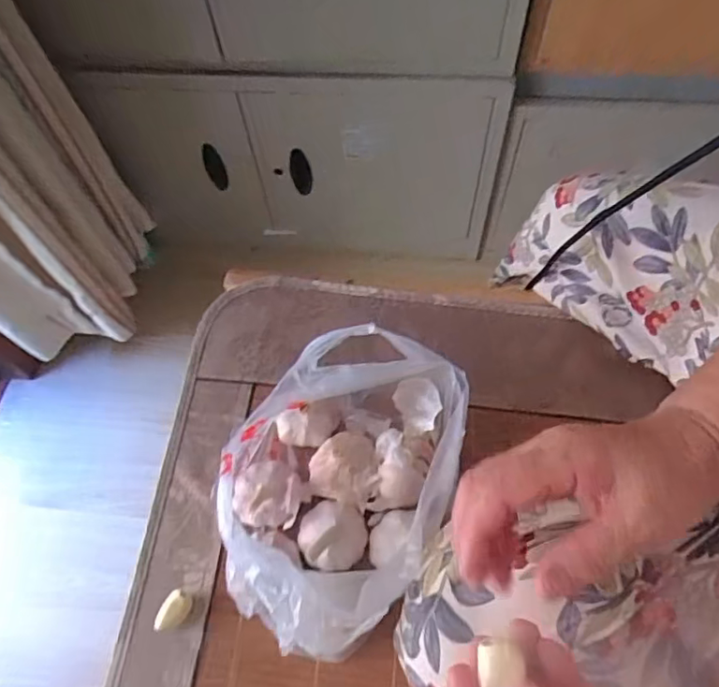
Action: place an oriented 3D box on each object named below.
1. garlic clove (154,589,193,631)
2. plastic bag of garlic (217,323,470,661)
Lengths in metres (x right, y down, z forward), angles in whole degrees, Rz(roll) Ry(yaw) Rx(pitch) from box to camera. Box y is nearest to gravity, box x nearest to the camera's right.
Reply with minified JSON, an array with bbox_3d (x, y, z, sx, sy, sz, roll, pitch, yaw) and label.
[{"bbox_3d":[-0.143,0.208,0.427,0.018,0.013,0.030,25,66,15],"label":"garlic clove"},{"bbox_3d":[-0.011,0.098,0.429,0.162,0.111,0.227,25,65,15],"label":"plastic bag of garlic"}]

